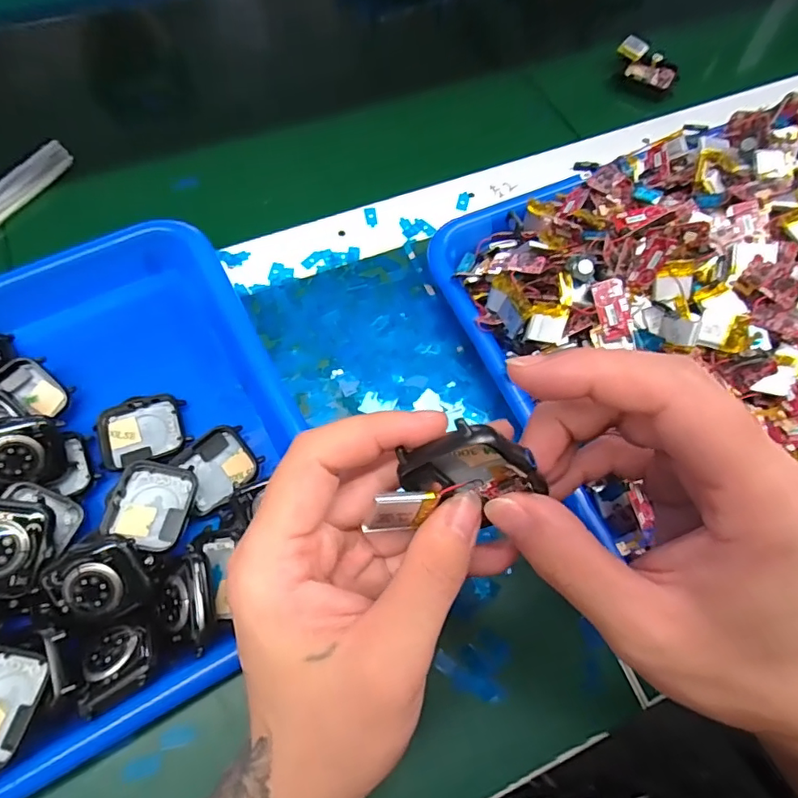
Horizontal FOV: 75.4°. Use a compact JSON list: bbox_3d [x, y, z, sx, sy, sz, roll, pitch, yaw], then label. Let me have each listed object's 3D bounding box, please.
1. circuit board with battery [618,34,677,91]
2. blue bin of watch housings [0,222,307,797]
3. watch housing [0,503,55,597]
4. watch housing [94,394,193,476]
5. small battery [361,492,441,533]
[{"bbox_3d":[0.208,-0.281,0.432,0.052,0.014,0.030,36,71,12],"label":"circuit board with battery"},{"bbox_3d":[-0.209,0.051,0.249,0.315,0.056,0.262,-23,70,-11],"label":"blue bin of watch housings"},{"bbox_3d":[-0.182,0.068,0.236,0.038,0.009,0.040,9,76,-17],"label":"watch housing"},{"bbox_3d":[-0.140,0.018,0.284,0.044,0.010,0.038,-12,69,-7],"label":"watch housing"},{"bbox_3d":[0.001,0.037,0.168,0.021,0.017,0.004,0,39,-16],"label":"small battery"}]

